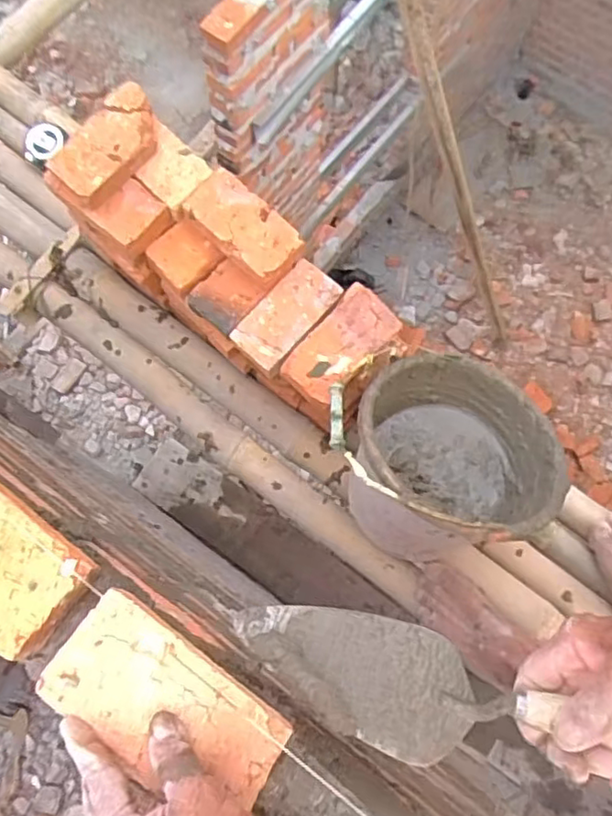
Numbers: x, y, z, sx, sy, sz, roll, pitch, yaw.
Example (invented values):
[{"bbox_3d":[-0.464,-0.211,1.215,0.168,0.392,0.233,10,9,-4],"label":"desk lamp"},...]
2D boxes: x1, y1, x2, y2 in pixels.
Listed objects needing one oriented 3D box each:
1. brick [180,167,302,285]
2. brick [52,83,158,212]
[{"bbox_3d":[-0.084,-0.247,0.863,0.164,0.046,0.081,39,77,10],"label":"brick"},{"bbox_3d":[-0.261,-0.350,0.848,0.088,0.048,0.162,36,76,9],"label":"brick"}]

